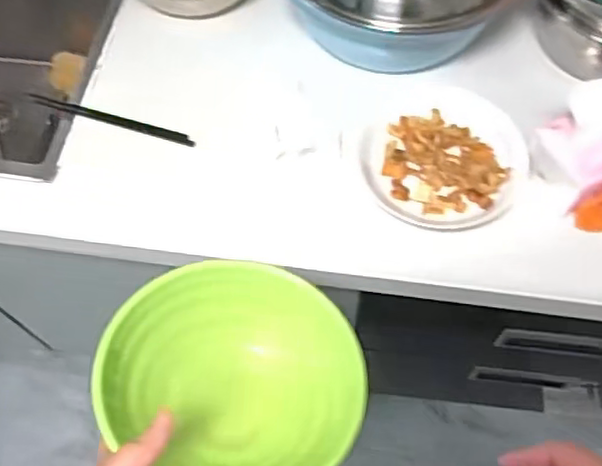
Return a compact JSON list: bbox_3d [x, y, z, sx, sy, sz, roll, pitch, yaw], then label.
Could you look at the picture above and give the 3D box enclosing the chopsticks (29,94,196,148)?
[{"bbox_3d":[-0.252,-0.153,0.844,0.234,0.015,0.017,15,64,9],"label":"chopsticks"}]

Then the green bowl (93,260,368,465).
[{"bbox_3d":[-0.050,0.114,0.490,0.191,0.075,0.181,-1,63,2],"label":"green bowl"}]

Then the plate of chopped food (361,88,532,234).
[{"bbox_3d":[0.177,-0.099,0.784,0.196,0.027,0.189,-1,63,2],"label":"plate of chopped food"}]

